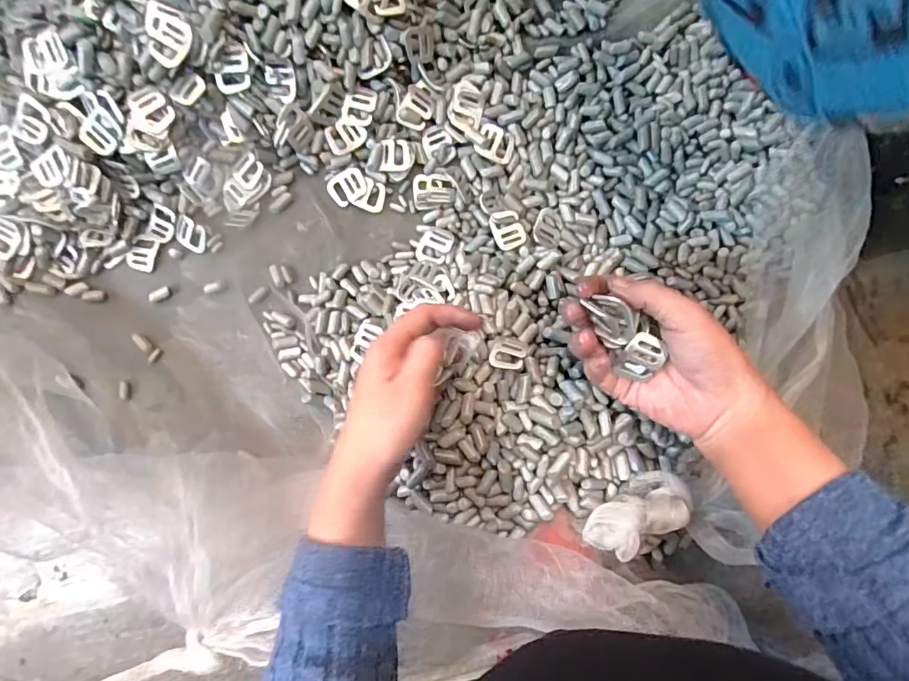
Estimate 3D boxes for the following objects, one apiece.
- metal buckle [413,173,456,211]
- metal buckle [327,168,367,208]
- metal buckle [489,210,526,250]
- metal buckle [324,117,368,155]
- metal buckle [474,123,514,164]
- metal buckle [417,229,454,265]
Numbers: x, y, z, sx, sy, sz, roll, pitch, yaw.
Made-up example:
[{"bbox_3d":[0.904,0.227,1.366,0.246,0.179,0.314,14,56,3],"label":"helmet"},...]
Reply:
[{"bbox_3d":[-0.018,-0.132,0.430,0.037,0.007,0.031,-6,88,0],"label":"metal buckle"},{"bbox_3d":[-0.094,-0.134,0.432,0.033,0.006,0.028,-19,88,-1],"label":"metal buckle"},{"bbox_3d":[0.045,-0.094,0.421,0.026,0.004,0.032,-20,94,-4],"label":"metal buckle"},{"bbox_3d":[-0.092,-0.174,0.419,0.033,0.004,0.025,-30,109,-6],"label":"metal buckle"},{"bbox_3d":[0.036,-0.170,0.425,0.031,0.009,0.027,22,88,1],"label":"metal buckle"},{"bbox_3d":[-0.017,-0.082,0.426,0.028,0.005,0.032,17,87,11],"label":"metal buckle"}]

